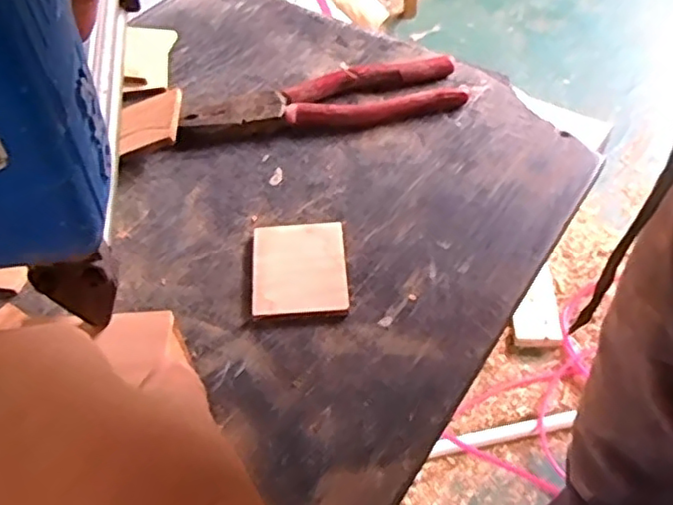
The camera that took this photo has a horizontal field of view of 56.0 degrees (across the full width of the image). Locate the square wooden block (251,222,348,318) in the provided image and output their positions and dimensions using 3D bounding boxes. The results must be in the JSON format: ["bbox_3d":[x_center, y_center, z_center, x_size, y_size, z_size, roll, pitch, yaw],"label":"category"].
[{"bbox_3d":[-0.020,0.007,0.343,0.050,0.004,0.062,-3,50,0],"label":"square wooden block"}]

